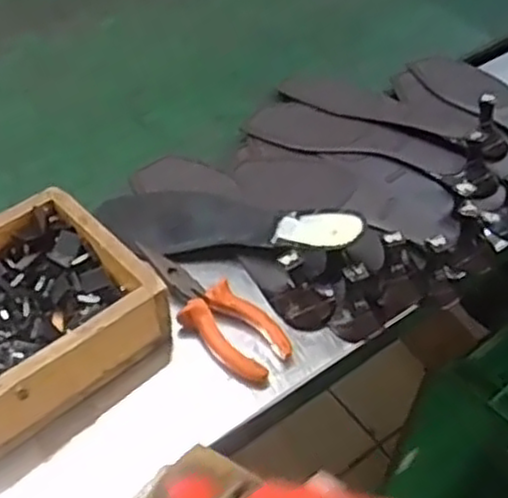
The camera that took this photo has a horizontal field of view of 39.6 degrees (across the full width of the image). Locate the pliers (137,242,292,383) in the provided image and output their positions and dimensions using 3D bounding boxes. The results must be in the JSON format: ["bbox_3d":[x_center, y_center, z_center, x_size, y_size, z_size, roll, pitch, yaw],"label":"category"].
[{"bbox_3d":[-0.037,0.046,0.555,0.146,0.026,0.049,34,56,25],"label":"pliers"}]

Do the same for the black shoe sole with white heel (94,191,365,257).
[{"bbox_3d":[-0.027,-0.023,0.606,0.242,0.018,0.084,6,46,27],"label":"black shoe sole with white heel"}]

